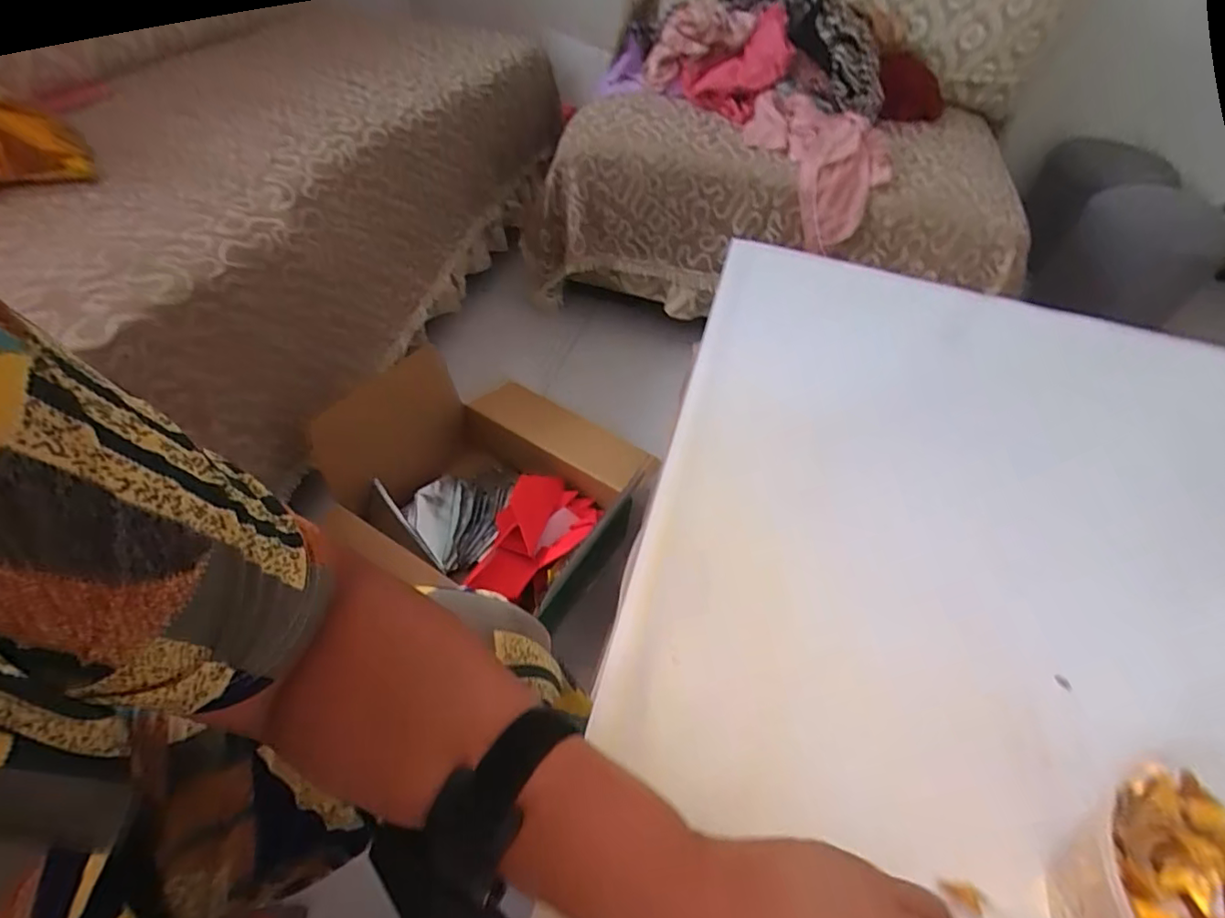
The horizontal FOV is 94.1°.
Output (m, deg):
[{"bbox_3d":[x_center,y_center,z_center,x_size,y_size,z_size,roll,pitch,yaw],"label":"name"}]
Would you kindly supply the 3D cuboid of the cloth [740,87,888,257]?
[{"bbox_3d":[0.353,-0.515,1.027,0.239,0.172,0.195,13,49,6],"label":"cloth"}]

